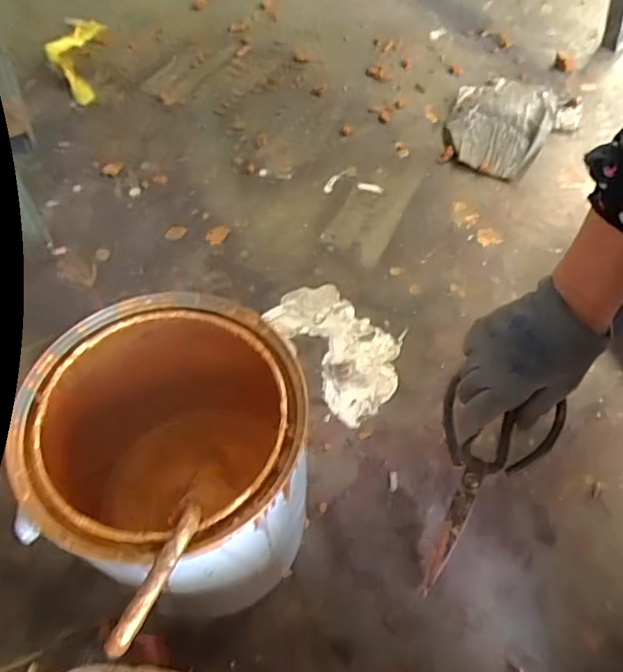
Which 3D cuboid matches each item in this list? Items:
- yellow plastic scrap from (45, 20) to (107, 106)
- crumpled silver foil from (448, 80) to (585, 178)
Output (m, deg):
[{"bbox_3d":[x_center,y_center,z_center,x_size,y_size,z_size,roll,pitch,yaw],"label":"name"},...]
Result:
[{"bbox_3d":[-0.377,-0.443,0.882,0.082,0.013,0.212,-5,56,-3],"label":"yellow plastic scrap"},{"bbox_3d":[0.276,-0.309,0.794,0.213,0.013,0.153,-39,64,-23],"label":"crumpled silver foil"}]

